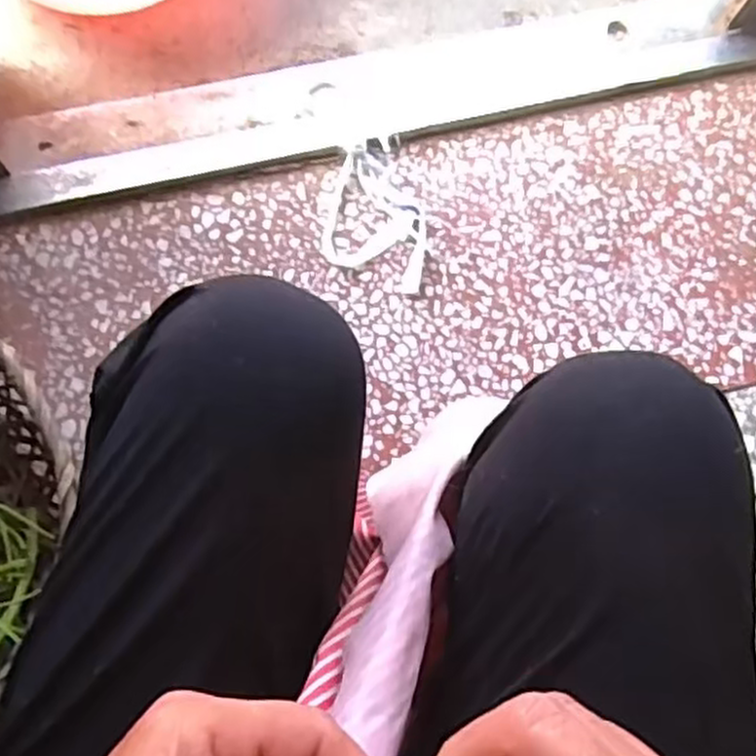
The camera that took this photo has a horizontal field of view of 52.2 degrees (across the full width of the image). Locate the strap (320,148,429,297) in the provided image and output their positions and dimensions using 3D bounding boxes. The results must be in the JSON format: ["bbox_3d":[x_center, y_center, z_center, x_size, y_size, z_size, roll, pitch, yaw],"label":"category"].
[{"bbox_3d":[0.001,-0.167,0.808,0.107,0.018,0.141,10,77,1],"label":"strap"}]

